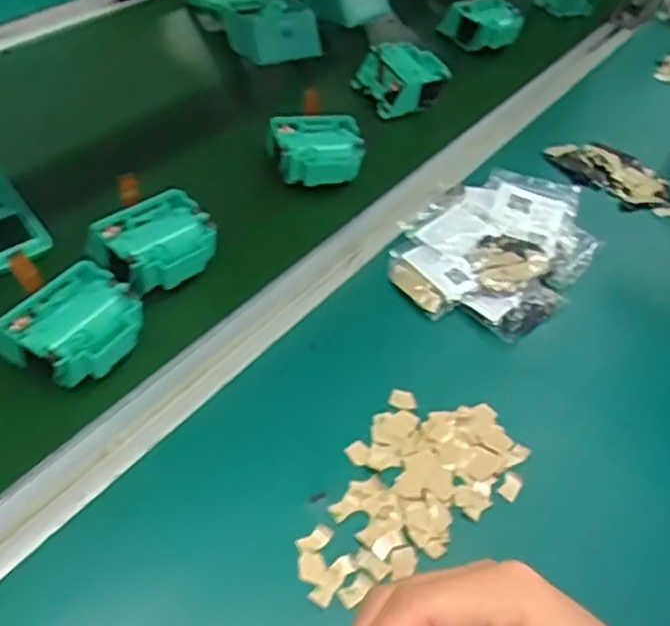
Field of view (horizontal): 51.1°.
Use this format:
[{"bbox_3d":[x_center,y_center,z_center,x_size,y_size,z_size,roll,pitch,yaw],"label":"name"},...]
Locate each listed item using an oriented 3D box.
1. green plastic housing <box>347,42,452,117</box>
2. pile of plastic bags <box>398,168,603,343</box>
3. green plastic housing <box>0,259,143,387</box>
[{"bbox_3d":[0.069,-0.234,0.713,0.080,0.048,0.072,-19,57,-20],"label":"green plastic housing"},{"bbox_3d":[0.143,-0.066,0.582,0.130,0.023,0.180,36,57,21],"label":"pile of plastic bags"},{"bbox_3d":[-0.166,0.013,0.455,0.068,0.041,0.080,29,55,16],"label":"green plastic housing"}]

